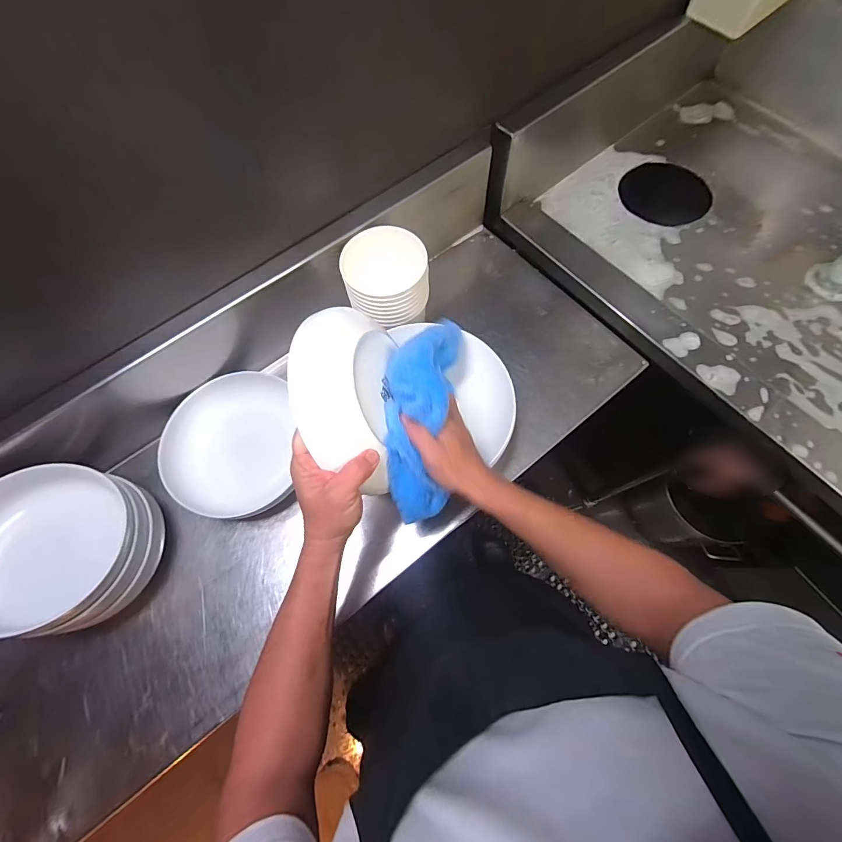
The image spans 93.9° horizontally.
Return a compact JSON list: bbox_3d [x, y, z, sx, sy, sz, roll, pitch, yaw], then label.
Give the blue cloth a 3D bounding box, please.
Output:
[{"bbox_3d":[0.000,-0.017,0.474,0.080,0.111,0.250,5,68,5],"label":"blue cloth"}]

